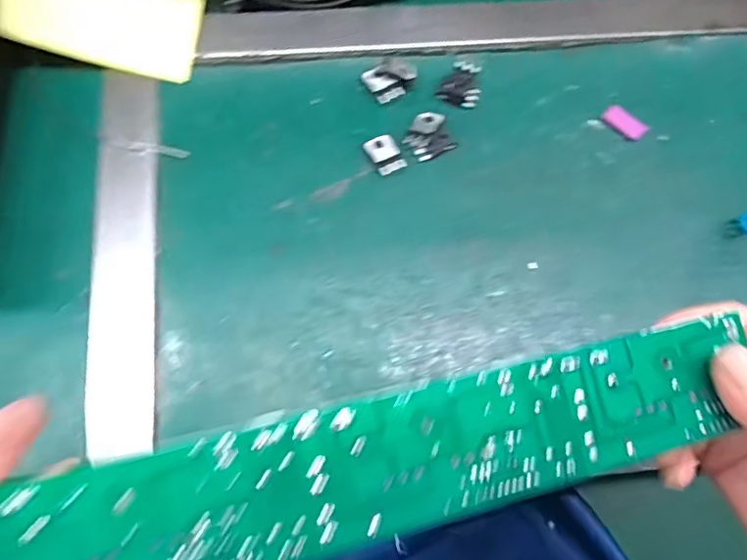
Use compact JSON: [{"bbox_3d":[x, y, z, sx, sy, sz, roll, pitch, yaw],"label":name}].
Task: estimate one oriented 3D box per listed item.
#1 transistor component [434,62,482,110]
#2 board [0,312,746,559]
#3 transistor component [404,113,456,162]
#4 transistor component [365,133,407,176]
[{"bbox_3d":[0.057,-0.124,0.352,0.024,0.009,0.028,26,74,6],"label":"transistor component"},{"bbox_3d":[0.002,0.061,0.180,0.256,0.006,0.044,-11,84,-13],"label":"board"},{"bbox_3d":[0.033,-0.089,0.339,0.028,0.009,0.027,-29,77,-10],"label":"transistor component"},{"bbox_3d":[0.007,-0.075,0.335,0.018,0.004,0.025,-28,76,-10],"label":"transistor component"}]

